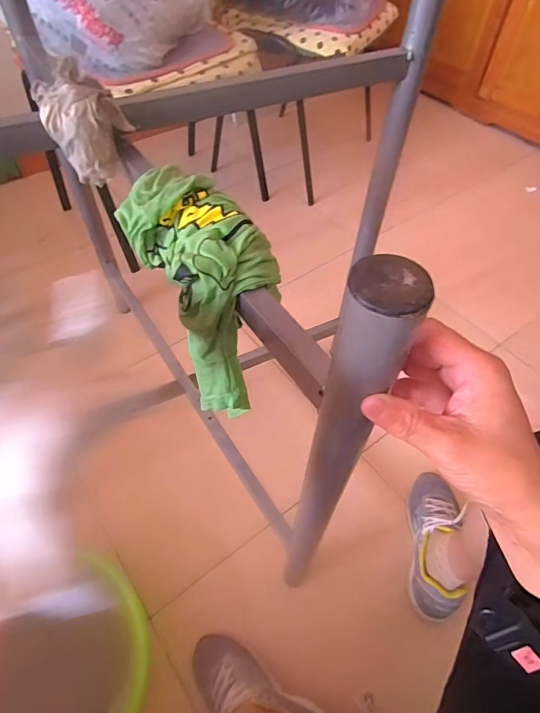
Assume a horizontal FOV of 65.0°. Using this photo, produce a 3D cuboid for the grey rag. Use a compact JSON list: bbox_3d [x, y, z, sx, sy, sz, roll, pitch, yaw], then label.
[{"bbox_3d":[-0.181,-0.231,0.421,0.076,0.078,0.075,-35,63,-26],"label":"grey rag"}]

